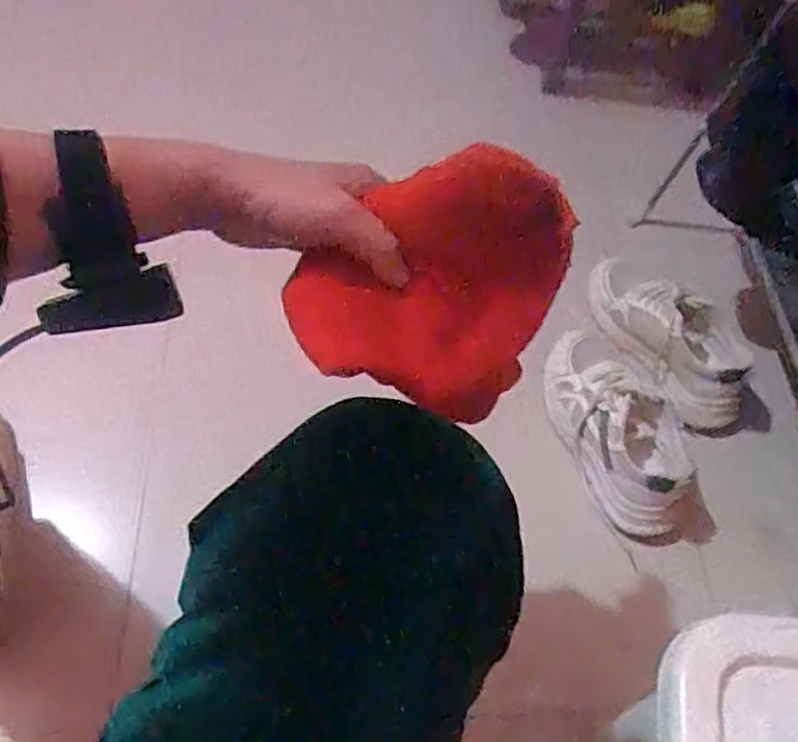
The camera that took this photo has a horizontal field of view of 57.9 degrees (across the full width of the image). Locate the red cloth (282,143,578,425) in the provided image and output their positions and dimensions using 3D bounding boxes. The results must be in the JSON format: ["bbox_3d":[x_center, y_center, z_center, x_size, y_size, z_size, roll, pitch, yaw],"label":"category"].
[{"bbox_3d":[0.014,-0.044,0.419,0.144,0.153,0.069,10,58,2],"label":"red cloth"}]

